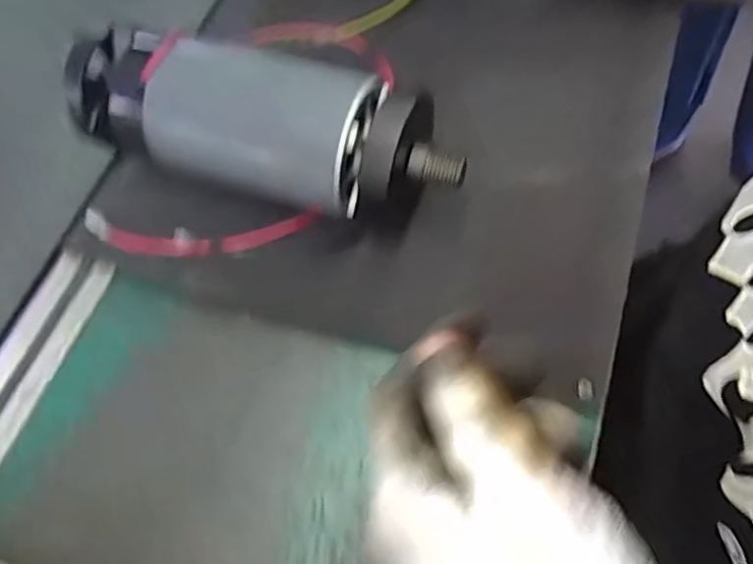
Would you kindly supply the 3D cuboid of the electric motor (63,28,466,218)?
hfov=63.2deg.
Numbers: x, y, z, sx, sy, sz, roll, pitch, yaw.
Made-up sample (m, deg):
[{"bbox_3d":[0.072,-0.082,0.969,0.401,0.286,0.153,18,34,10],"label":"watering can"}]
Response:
[{"bbox_3d":[-0.070,-0.095,0.371,0.244,0.086,0.075,21,65,12],"label":"electric motor"}]

